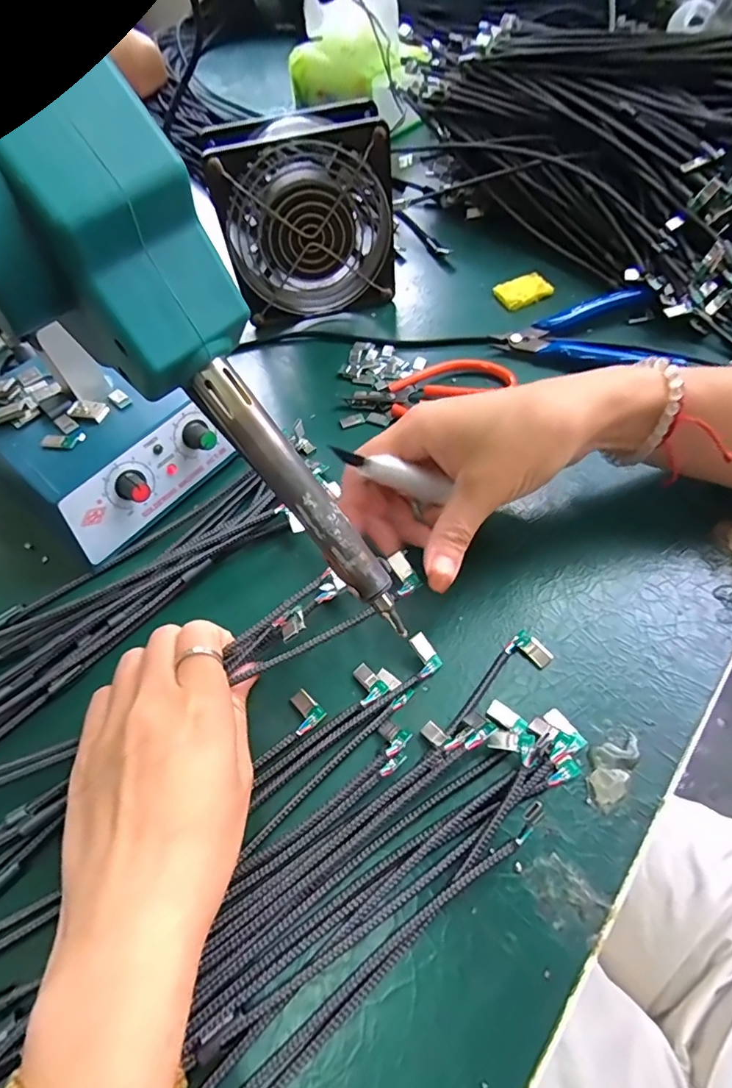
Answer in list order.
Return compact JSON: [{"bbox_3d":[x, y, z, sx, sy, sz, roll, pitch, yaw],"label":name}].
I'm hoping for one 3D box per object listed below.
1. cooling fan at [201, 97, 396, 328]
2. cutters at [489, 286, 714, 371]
[{"bbox_3d":[-0.042,-0.231,0.366,0.116,0.118,0.048,-10,58,-2],"label":"cooling fan"},{"bbox_3d":[0.157,-0.150,0.353,0.126,0.017,0.066,3,58,6],"label":"cutters"}]

